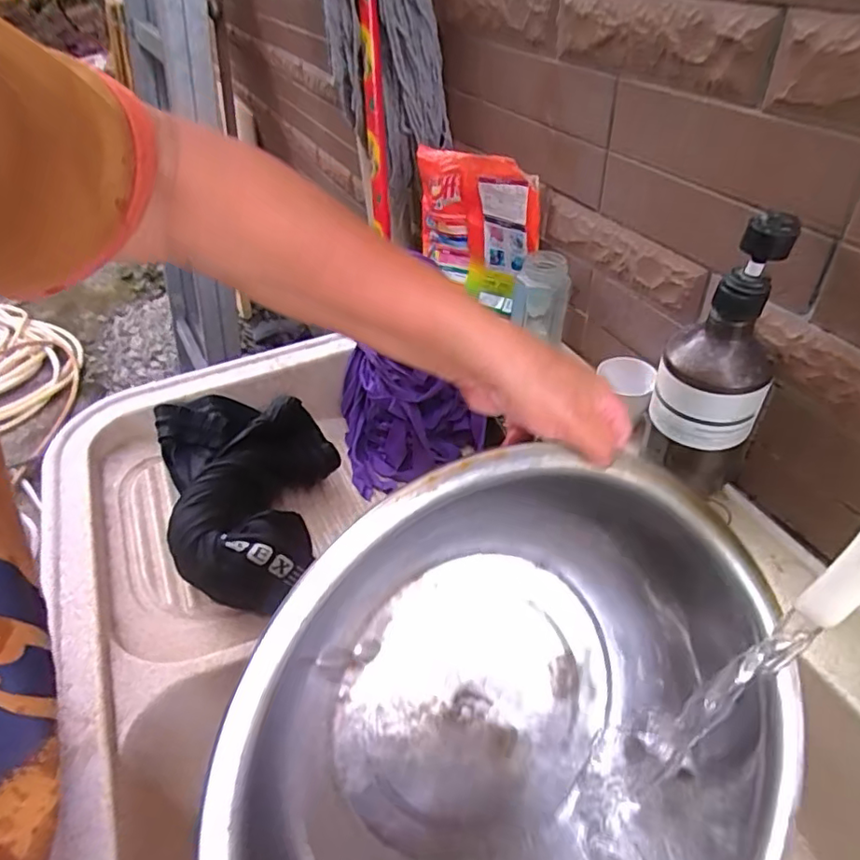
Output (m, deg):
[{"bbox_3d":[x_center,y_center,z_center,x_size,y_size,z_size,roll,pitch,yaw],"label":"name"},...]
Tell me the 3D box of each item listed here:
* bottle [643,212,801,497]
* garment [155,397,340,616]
[{"bbox_3d":[0.230,-0.051,0.453,0.076,0.220,0.071,27,53,29],"label":"bottle"},{"bbox_3d":[-0.182,0.047,0.594,0.161,0.078,0.263,-19,46,-14],"label":"garment"}]

